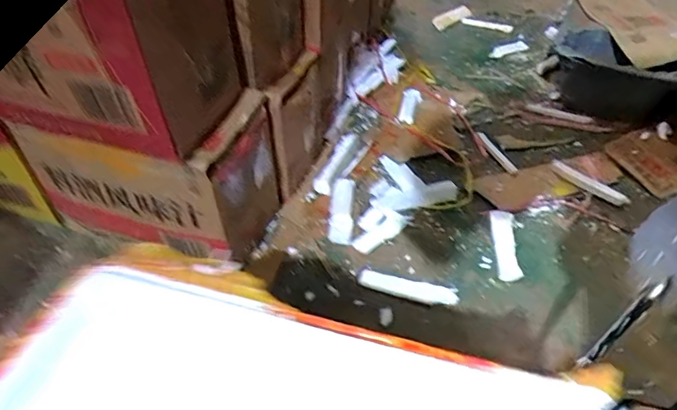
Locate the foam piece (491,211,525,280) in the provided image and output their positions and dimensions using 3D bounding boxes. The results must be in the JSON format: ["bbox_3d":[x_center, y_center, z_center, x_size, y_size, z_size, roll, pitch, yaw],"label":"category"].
[{"bbox_3d":[0.267,0.059,0.813,0.035,0.010,0.144,5,46,4],"label":"foam piece"}]

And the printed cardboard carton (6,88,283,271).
[{"bbox_3d":[-0.272,-0.060,0.761,0.313,0.234,0.199,18,48,15],"label":"printed cardboard carton"}]

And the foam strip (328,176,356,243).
[{"bbox_3d":[0.006,0.005,0.840,0.037,0.010,0.134,4,46,3],"label":"foam strip"}]

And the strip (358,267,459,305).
[{"bbox_3d":[0.102,0.120,0.751,0.143,0.007,0.035,12,47,10],"label":"strip"}]

